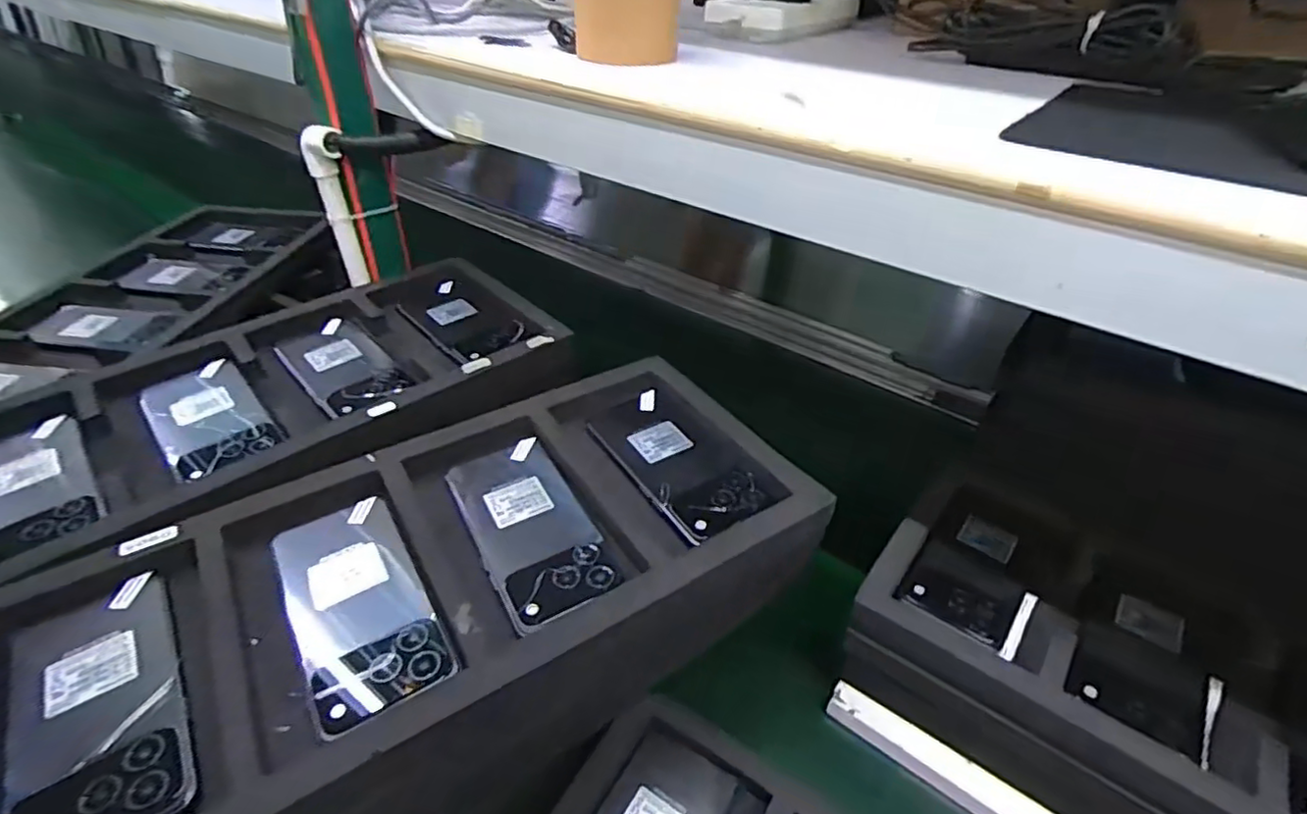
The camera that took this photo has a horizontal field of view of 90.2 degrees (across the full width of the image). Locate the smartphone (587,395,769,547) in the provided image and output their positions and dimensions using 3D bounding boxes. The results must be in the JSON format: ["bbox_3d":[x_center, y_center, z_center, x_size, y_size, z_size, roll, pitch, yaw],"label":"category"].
[{"bbox_3d":[0.016,0.039,0.482,0.071,0.010,0.147,-21,43,-26],"label":"smartphone"}]

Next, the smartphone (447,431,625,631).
[{"bbox_3d":[-0.083,0.077,0.436,0.073,0.010,0.159,-18,41,-23],"label":"smartphone"}]

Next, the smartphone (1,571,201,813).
[{"bbox_3d":[-0.290,0.157,0.341,0.070,0.015,0.176,-22,43,-27],"label":"smartphone"}]

